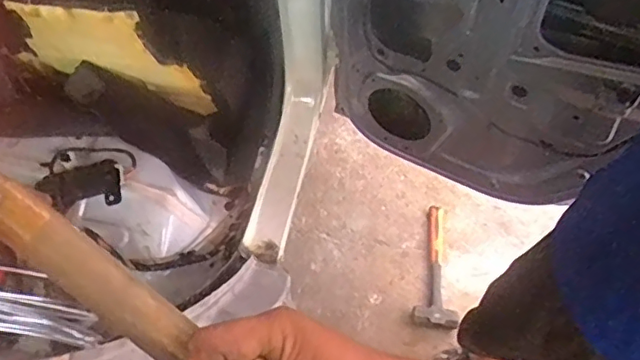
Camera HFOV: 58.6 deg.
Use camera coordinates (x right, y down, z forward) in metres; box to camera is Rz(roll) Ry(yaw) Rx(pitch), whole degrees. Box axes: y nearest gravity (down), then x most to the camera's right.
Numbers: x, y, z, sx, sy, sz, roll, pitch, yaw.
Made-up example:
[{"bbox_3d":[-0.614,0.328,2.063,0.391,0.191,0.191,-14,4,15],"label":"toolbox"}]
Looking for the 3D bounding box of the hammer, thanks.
[{"bbox_3d":[0.347,0.252,1.669,0.129,0.044,0.378,8,58,6],"label":"hammer"}]

